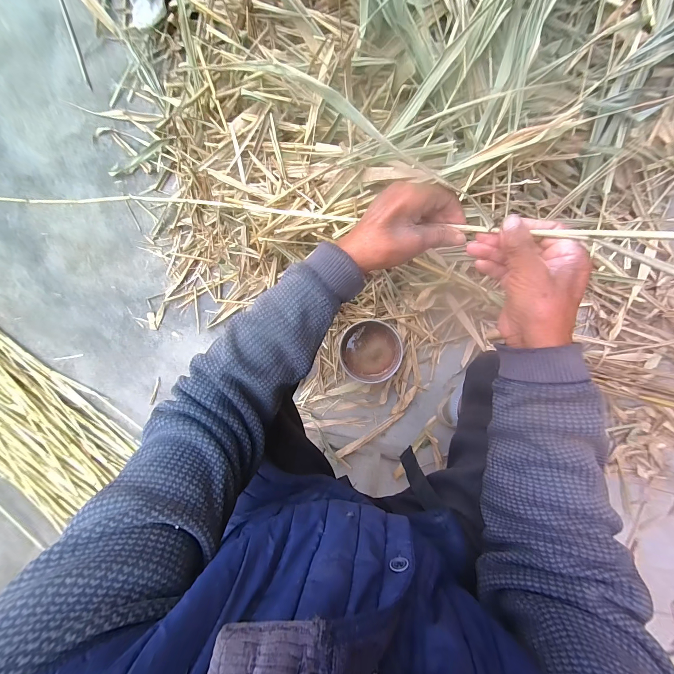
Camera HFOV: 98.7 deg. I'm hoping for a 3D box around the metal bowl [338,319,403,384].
[{"bbox_3d":[0.088,0.039,0.769,0.155,0.064,0.163,1,95,8],"label":"metal bowl"}]

